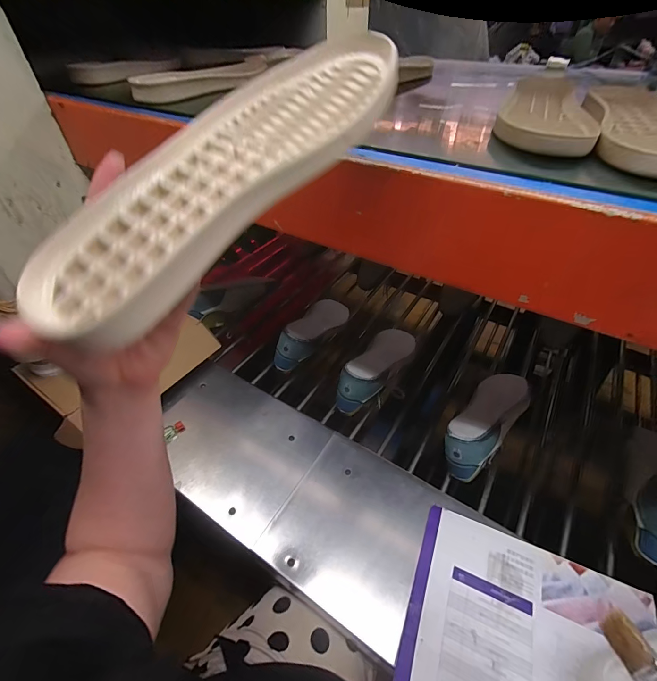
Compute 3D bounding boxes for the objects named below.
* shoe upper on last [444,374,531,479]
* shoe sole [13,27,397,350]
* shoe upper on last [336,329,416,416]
[{"bbox_3d":[0.303,0.150,0.661,0.085,0.109,0.252,33,53,30],"label":"shoe upper on last"},{"bbox_3d":[-0.061,-0.119,0.238,0.107,0.033,0.302,28,69,27],"label":"shoe sole"},{"bbox_3d":[0.106,0.068,0.769,0.092,0.108,0.264,28,34,24],"label":"shoe upper on last"}]

